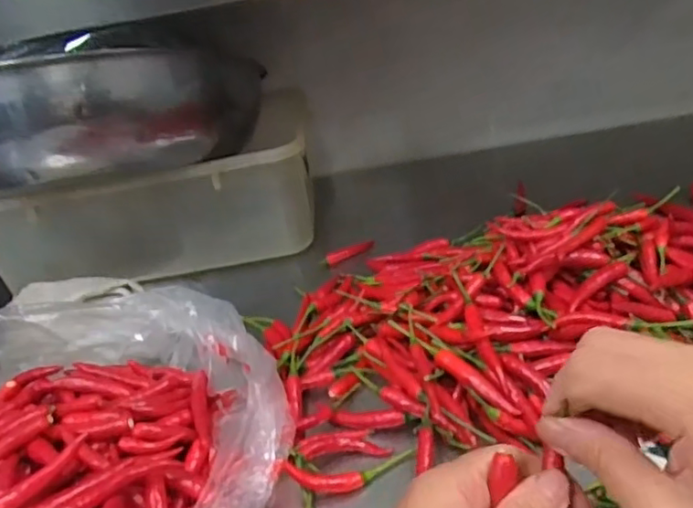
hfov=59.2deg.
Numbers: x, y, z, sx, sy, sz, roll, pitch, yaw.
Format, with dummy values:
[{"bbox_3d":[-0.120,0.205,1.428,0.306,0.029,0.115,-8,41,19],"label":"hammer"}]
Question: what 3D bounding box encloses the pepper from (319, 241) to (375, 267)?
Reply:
[{"bbox_3d":[0.003,0.000,0.628,0.059,0.015,0.010,-20,29,-17],"label":"pepper"}]

